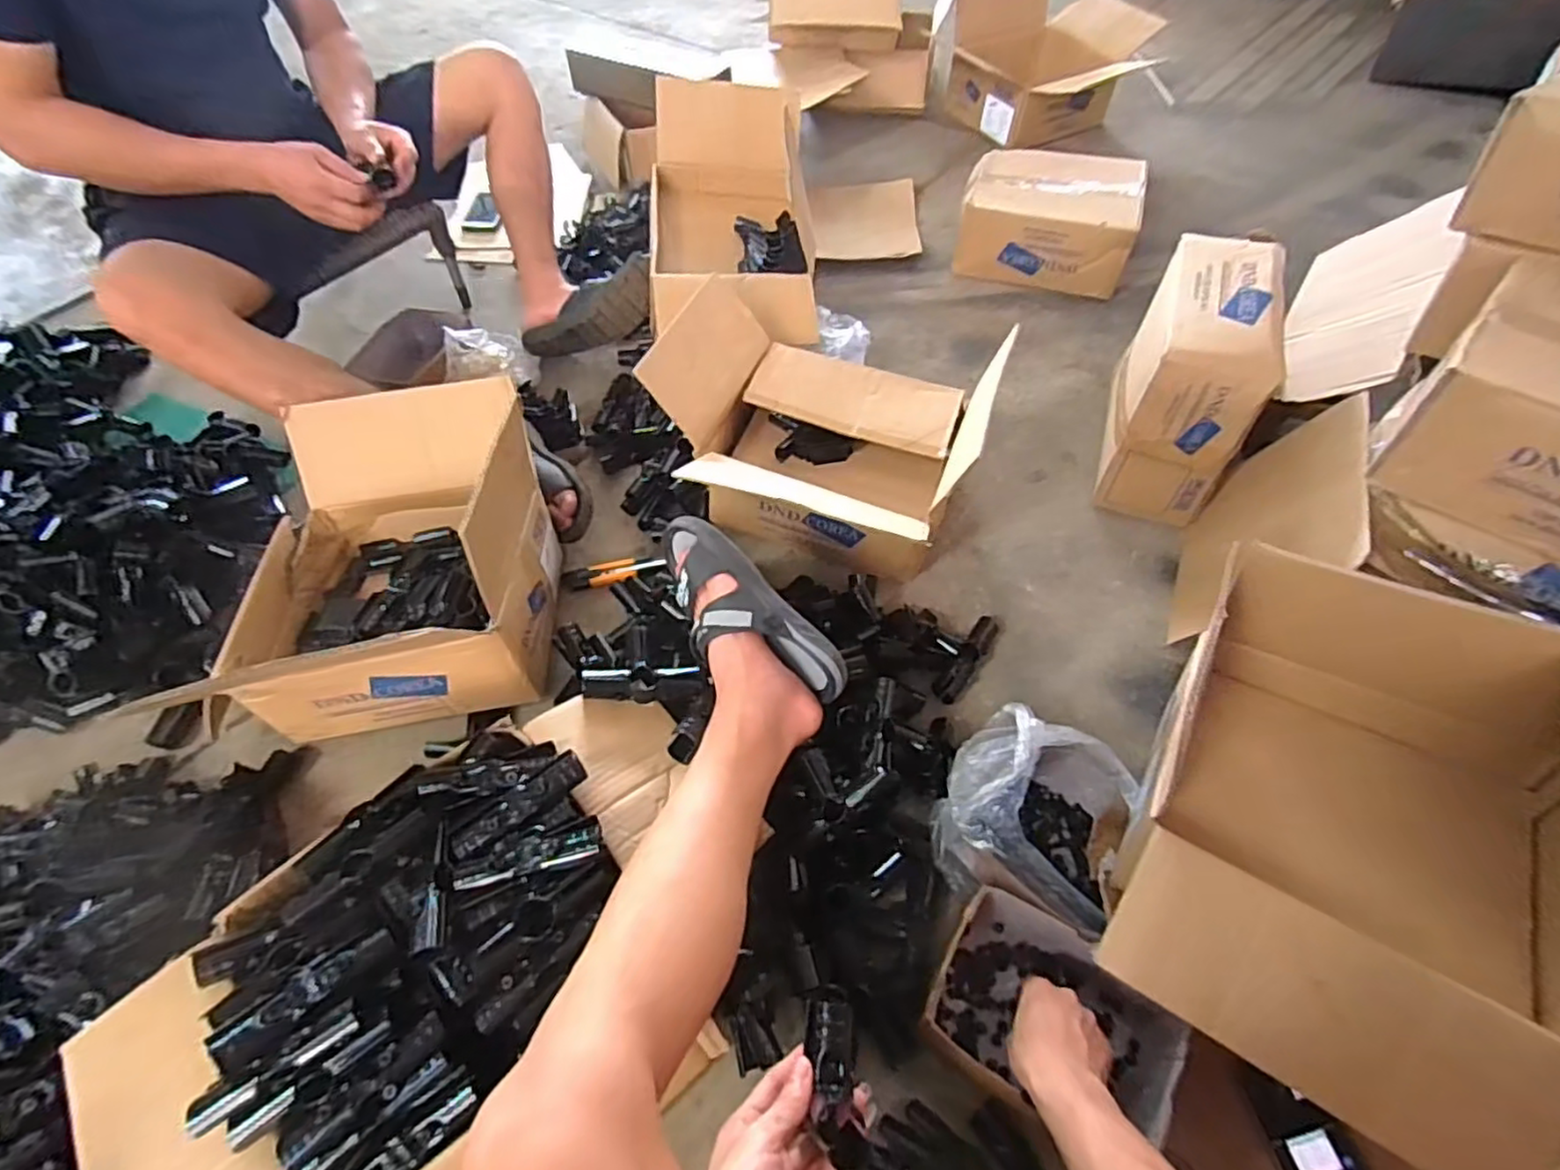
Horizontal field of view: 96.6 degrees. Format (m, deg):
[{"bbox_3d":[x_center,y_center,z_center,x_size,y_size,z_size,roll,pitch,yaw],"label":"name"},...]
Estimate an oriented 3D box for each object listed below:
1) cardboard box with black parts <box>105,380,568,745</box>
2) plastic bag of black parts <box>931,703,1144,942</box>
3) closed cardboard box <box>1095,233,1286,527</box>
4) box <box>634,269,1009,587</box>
[{"bbox_3d":[-0.483,-0.060,0.872,0.359,0.237,0.450,-10,56,-6],"label":"cardboard box with black parts"},{"bbox_3d":[0.269,0.248,0.751,0.184,0.140,0.198,22,59,15],"label":"plastic bag of black parts"},{"bbox_3d":[0.588,-0.302,1.008,0.152,0.255,0.320,19,58,13],"label":"closed cardboard box"},{"bbox_3d":[0.066,-0.242,1.020,0.436,0.234,0.457,13,57,10],"label":"box"}]

